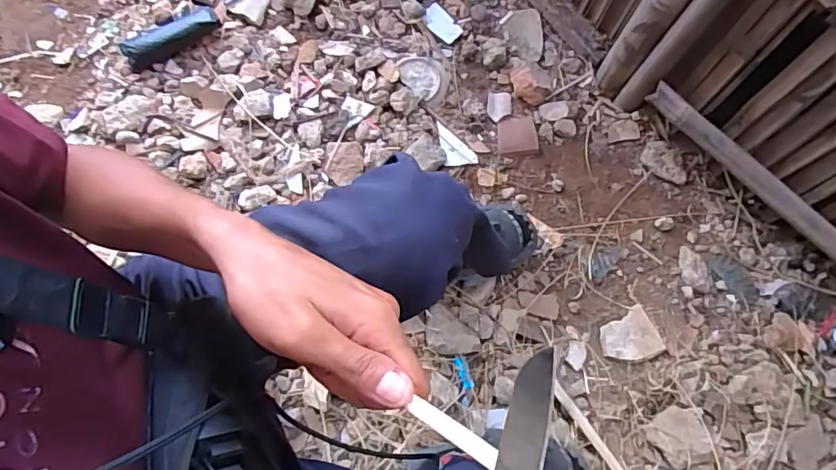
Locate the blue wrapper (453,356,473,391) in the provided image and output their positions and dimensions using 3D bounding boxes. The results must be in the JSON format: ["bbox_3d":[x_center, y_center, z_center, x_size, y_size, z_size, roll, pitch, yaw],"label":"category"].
[{"bbox_3d":[0.082,0.251,0.957,0.020,0.005,0.062,-24,73,-8],"label":"blue wrapper"}]

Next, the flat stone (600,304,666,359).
[{"bbox_3d":[0.396,0.194,0.987,0.111,0.012,0.089,-24,73,-8],"label":"flat stone"}]

